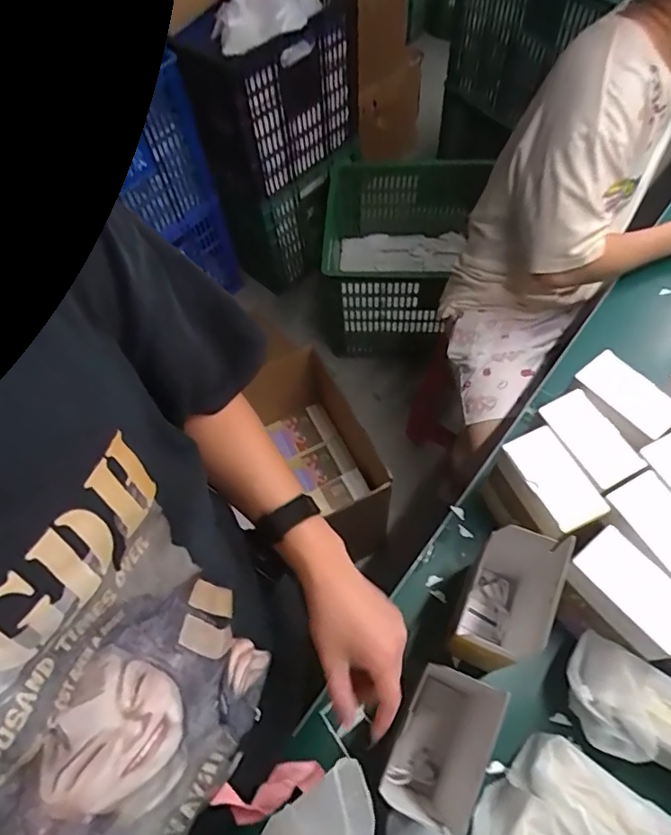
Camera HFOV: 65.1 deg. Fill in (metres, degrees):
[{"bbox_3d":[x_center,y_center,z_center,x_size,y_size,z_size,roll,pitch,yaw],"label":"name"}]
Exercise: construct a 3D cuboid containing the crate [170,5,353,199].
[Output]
[{"bbox_3d":[-0.164,-0.924,1.514,0.227,0.395,0.464,36,70,21],"label":"crate"}]

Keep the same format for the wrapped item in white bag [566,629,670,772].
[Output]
[{"bbox_3d":[0.337,0.330,0.571,0.182,0.104,0.098,30,68,18],"label":"wrapped item in white bag"}]

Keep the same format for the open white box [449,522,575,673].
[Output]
[{"bbox_3d":[0.187,0.205,0.589,0.066,0.215,0.121,18,65,13],"label":"open white box"}]

